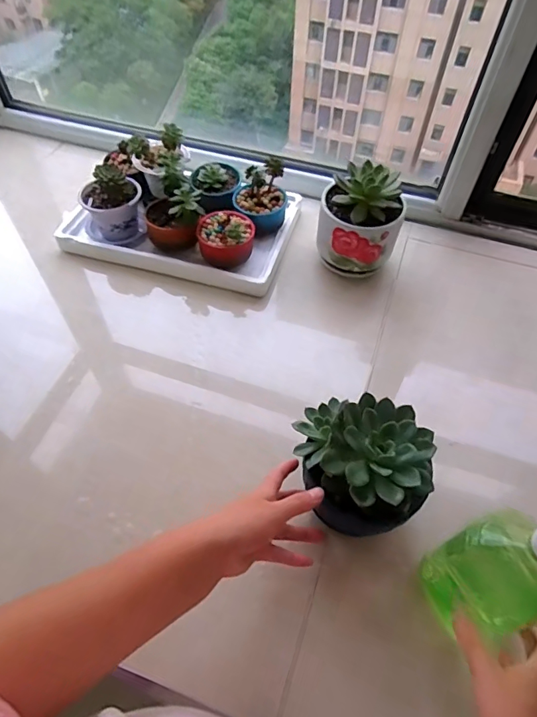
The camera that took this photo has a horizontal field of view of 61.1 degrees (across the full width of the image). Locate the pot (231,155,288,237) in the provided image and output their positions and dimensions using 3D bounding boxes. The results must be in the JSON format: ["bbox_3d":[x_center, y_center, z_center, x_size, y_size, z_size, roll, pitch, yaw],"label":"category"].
[{"bbox_3d":[-0.014,-0.288,0.823,0.096,0.102,0.100,0,55,-1],"label":"pot"}]

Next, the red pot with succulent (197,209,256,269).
[{"bbox_3d":[-0.074,-0.216,0.792,0.094,0.074,0.093,0,55,-1],"label":"red pot with succulent"}]

